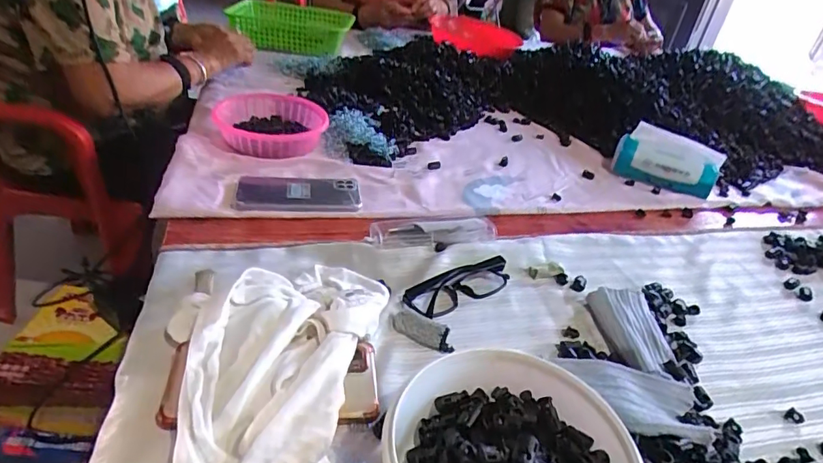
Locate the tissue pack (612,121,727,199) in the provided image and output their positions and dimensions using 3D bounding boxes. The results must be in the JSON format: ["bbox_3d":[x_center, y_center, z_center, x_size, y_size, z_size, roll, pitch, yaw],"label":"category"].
[{"bbox_3d":[0.446,-0.118,0.878,0.165,0.082,0.077,24,36,25],"label":"tissue pack"}]

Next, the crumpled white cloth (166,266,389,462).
[{"bbox_3d":[-0.100,0.102,0.424,0.193,0.045,0.241,-8,35,-23],"label":"crumpled white cloth"}]

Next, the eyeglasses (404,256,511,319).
[{"bbox_3d":[0.053,0.059,0.539,0.129,0.024,0.034,-15,38,-32],"label":"eyeglasses"}]

